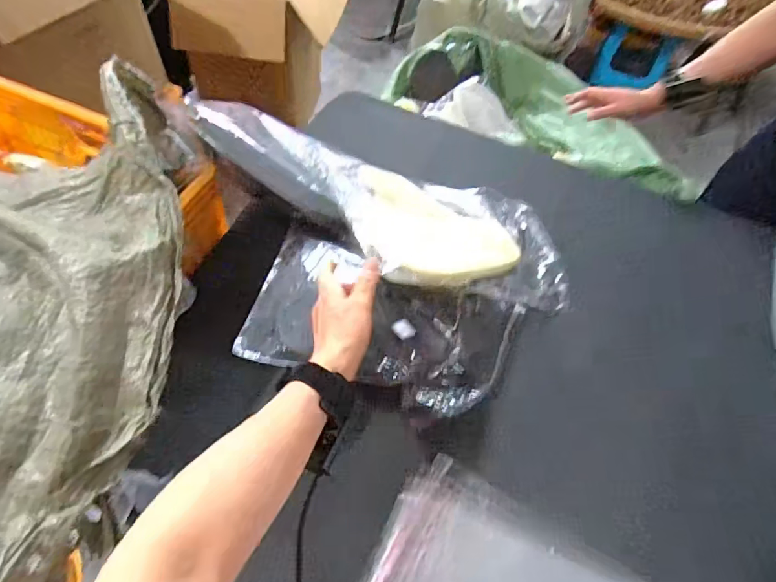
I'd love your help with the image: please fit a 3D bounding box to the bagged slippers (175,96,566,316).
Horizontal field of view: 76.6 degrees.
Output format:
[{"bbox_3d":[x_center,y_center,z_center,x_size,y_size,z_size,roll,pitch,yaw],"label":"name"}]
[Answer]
[{"bbox_3d":[0.017,-0.144,0.715,0.567,0.078,0.205,24,54,-5],"label":"bagged slippers"}]

